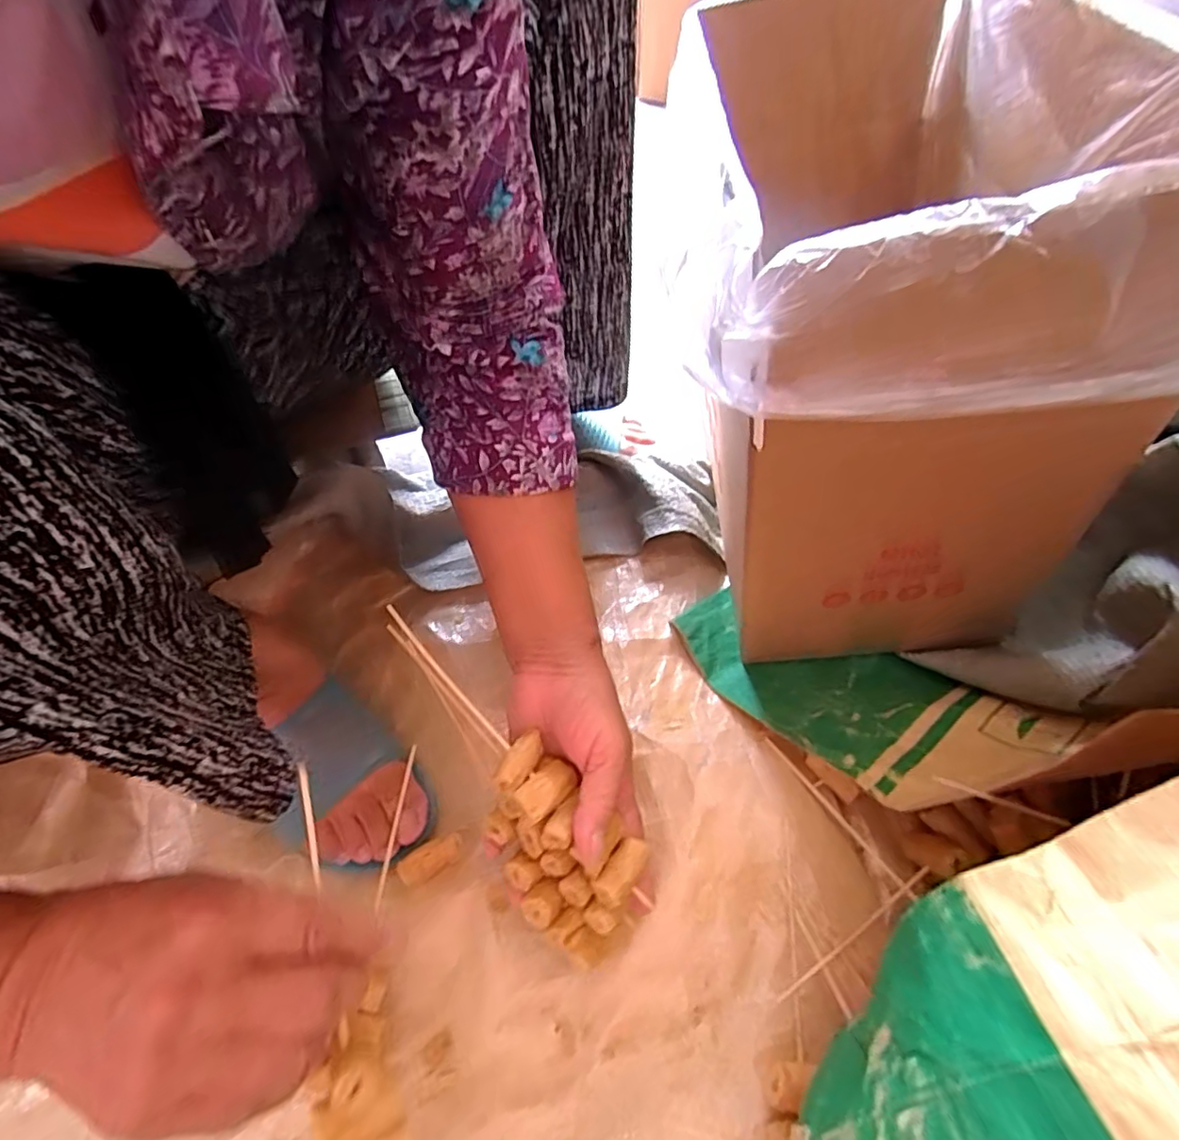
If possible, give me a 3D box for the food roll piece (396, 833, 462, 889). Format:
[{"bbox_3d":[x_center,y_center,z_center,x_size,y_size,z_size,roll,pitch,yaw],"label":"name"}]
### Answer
[{"bbox_3d":[-0.105,0.193,0.387,0.041,0.019,0.020,-27,61,-14],"label":"food roll piece"}]

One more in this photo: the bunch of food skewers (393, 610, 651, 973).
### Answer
[{"bbox_3d":[-0.037,0.125,0.333,0.070,0.042,0.205,-32,85,-16],"label":"bunch of food skewers"}]

